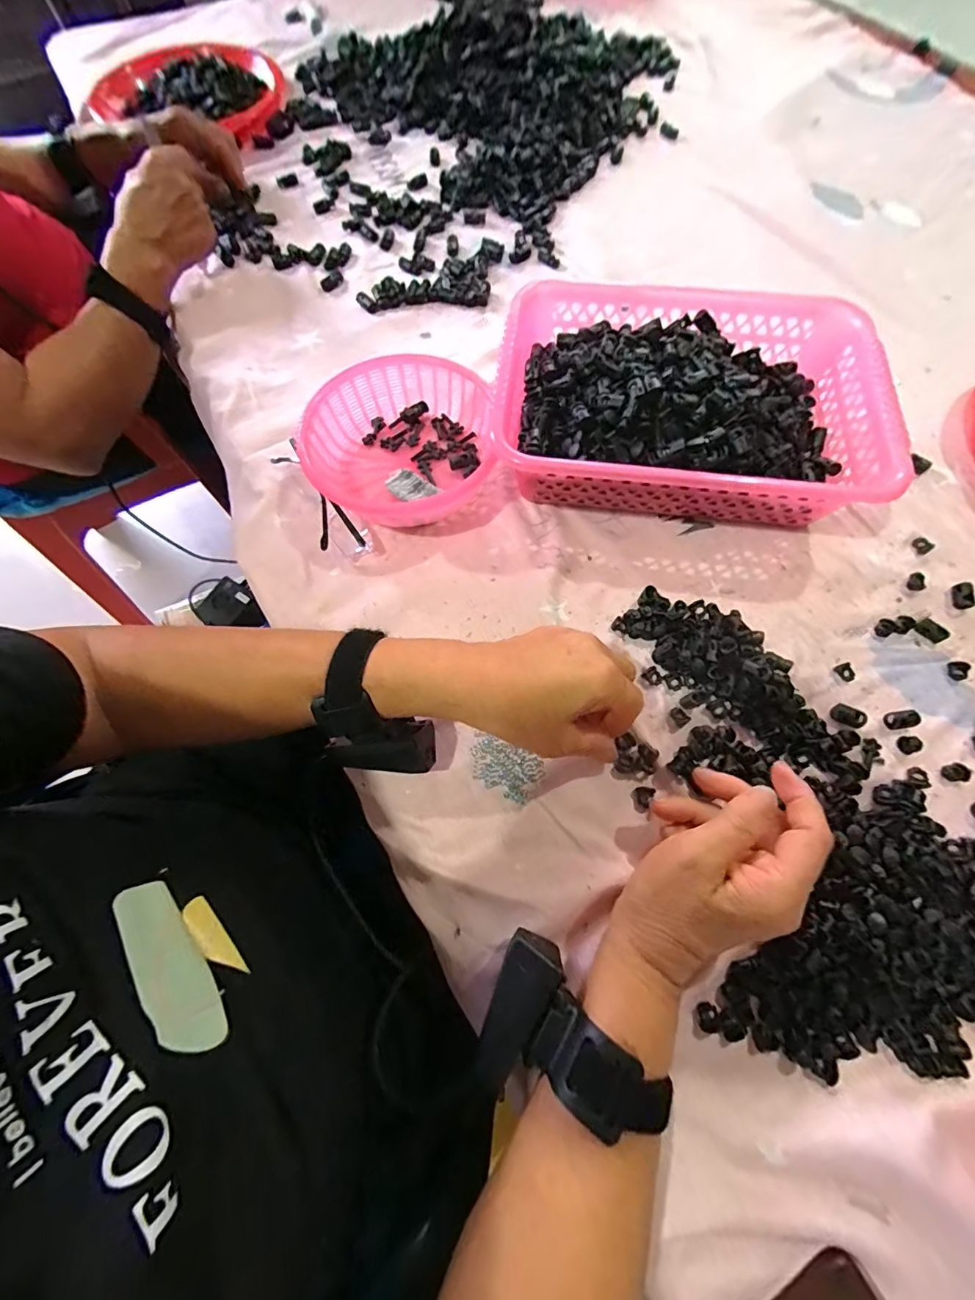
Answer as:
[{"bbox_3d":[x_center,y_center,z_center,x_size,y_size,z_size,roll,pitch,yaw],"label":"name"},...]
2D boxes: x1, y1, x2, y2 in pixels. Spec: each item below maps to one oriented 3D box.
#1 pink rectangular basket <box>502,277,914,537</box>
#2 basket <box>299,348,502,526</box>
[{"bbox_3d":[0.166,-0.214,0.408,0.300,0.081,0.218,6,69,3],"label":"pink rectangular basket"},{"bbox_3d":[-0.075,-0.180,0.412,0.155,0.051,0.166,0,69,1],"label":"basket"}]

